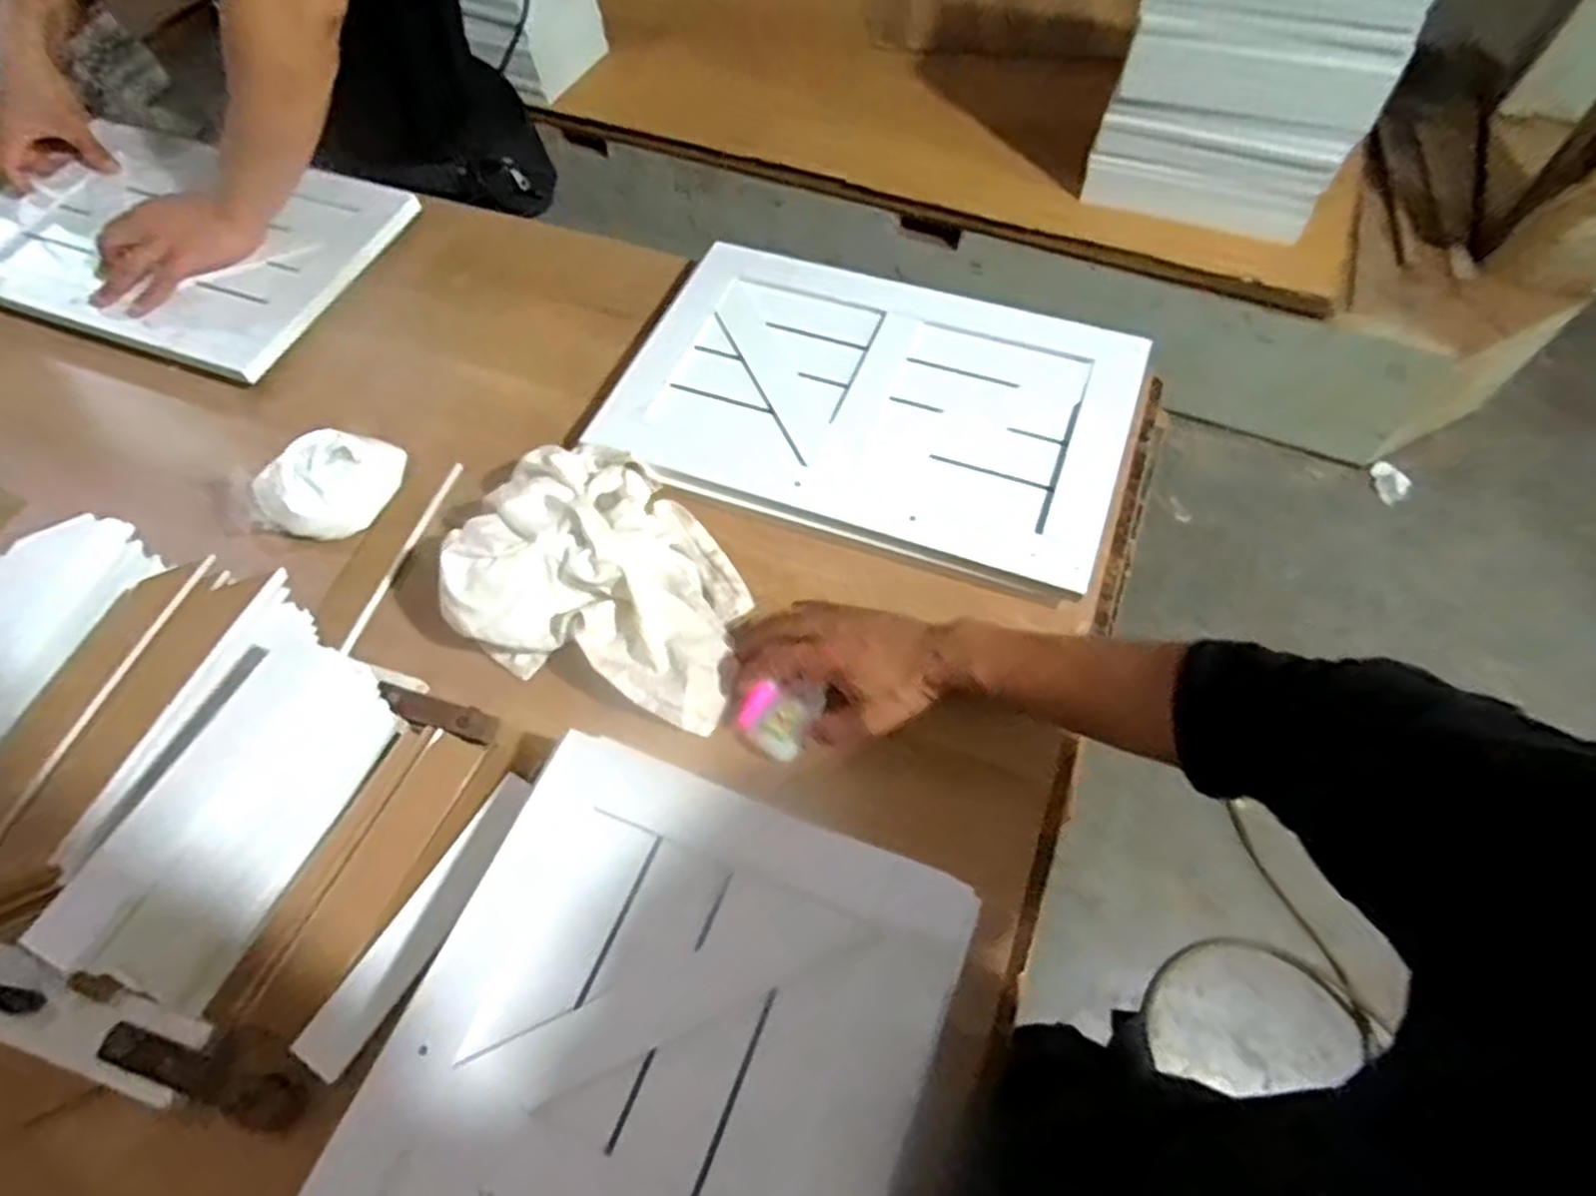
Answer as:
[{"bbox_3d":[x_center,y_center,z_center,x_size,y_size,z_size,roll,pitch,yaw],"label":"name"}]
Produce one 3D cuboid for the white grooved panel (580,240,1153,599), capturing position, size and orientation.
[{"bbox_3d":[0.063,-0.177,0.666,0.418,0.018,0.288,19,62,13],"label":"white grooved panel"}]

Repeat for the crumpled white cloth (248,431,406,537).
[{"bbox_3d":[-0.390,-0.102,0.645,0.084,0.052,0.105,20,63,13],"label":"crumpled white cloth"}]

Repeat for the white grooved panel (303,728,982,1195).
[{"bbox_3d":[-0.099,0.297,0.388,0.265,0.023,0.413,20,62,14],"label":"white grooved panel"}]

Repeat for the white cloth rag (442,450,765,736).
[{"bbox_3d":[-0.137,-0.026,0.582,0.206,0.066,0.184,17,63,11],"label":"white cloth rag"}]

